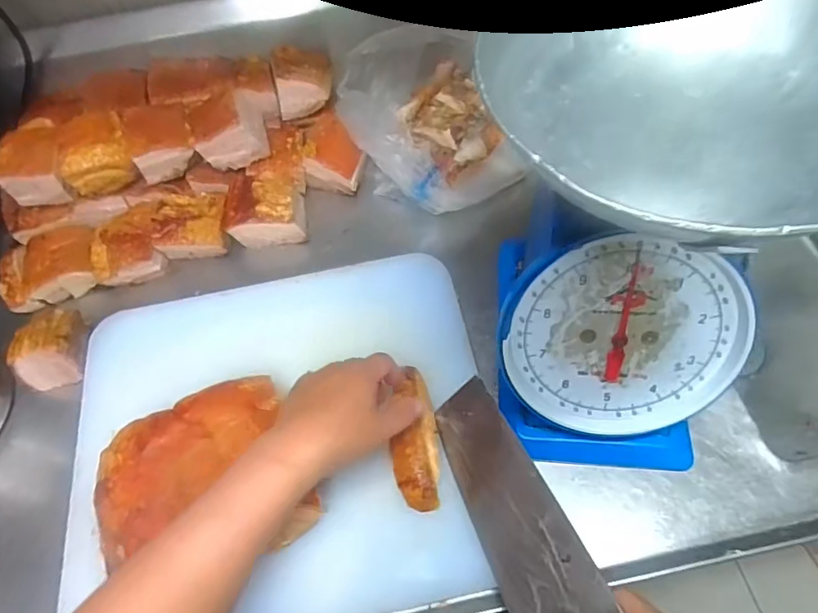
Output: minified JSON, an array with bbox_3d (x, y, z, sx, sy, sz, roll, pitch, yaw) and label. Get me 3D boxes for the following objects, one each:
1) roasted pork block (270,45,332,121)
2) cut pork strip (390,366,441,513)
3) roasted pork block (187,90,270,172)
[{"bbox_3d":[-0.136,-0.295,0.693,0.072,0.049,0.079,-10,60,-2],"label":"roasted pork block"},{"bbox_3d":[0.007,0.118,0.491,0.043,0.018,0.130,0,59,3],"label":"cut pork strip"},{"bbox_3d":[-0.219,-0.214,0.645,0.078,0.073,0.075,-22,61,-9],"label":"roasted pork block"}]

